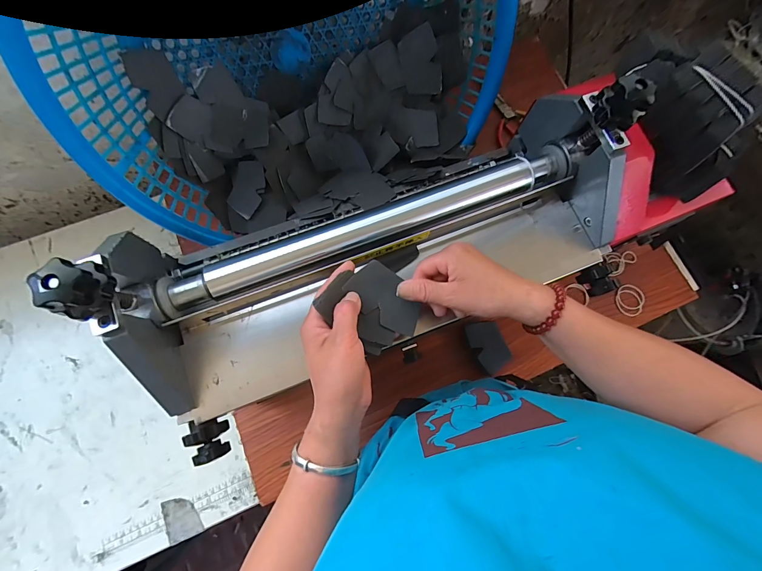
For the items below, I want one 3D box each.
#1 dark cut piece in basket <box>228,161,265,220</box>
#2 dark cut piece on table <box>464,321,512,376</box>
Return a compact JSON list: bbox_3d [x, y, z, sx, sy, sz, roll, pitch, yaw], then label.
[{"bbox_3d":[-0.202,-0.145,0.524,0.049,0.009,0.081,17,94,6],"label":"dark cut piece in basket"},{"bbox_3d":[0.175,0.096,0.562,0.051,0.008,0.082,-24,84,-1],"label":"dark cut piece on table"}]

